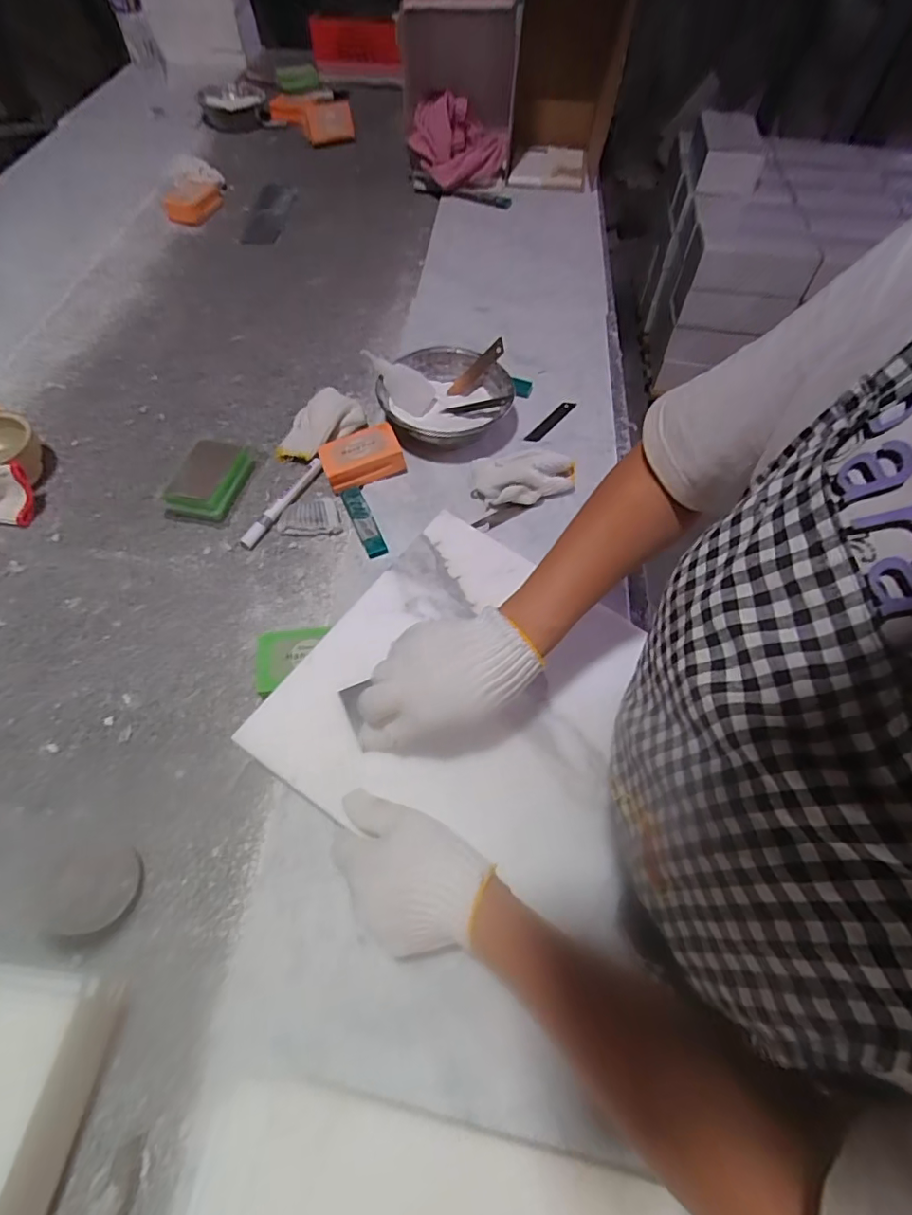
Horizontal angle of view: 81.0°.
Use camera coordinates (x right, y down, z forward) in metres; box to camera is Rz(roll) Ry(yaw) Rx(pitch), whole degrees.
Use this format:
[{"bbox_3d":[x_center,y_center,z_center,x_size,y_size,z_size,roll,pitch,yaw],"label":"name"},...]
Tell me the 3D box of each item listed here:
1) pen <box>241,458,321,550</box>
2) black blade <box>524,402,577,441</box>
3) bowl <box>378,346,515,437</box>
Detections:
[{"bbox_3d":[-0.200,-0.124,0.620,0.019,0.019,0.143,26,62,12],"label":"pen"},{"bbox_3d":[0.126,-0.247,0.707,0.017,0.004,0.103,37,63,11],"label":"black blade"},{"bbox_3d":[-0.018,-0.267,0.682,0.160,0.051,0.160,1,59,-2],"label":"bowl"}]

